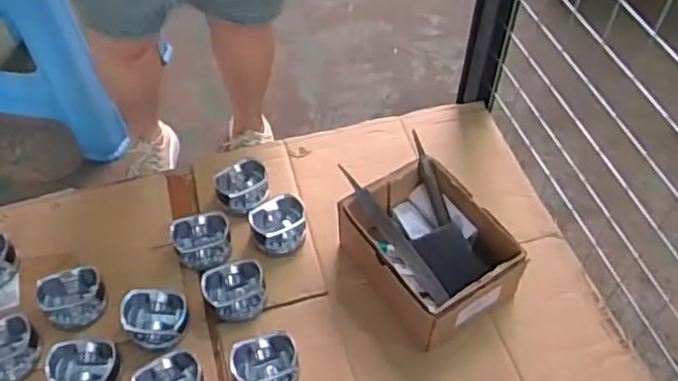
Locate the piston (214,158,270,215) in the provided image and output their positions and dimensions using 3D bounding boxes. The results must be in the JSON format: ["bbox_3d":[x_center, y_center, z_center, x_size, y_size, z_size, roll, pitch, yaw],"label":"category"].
[{"bbox_3d":[-0.139,-0.003,0.902,0.075,0.049,0.075,-10,52,-6],"label":"piston"}]

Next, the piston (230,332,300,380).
[{"bbox_3d":[-0.086,0.209,0.738,0.076,0.046,0.065,-6,52,-3],"label":"piston"}]

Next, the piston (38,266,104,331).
[{"bbox_3d":[-0.338,0.137,0.799,0.074,0.056,0.059,-21,54,-14],"label":"piston"}]

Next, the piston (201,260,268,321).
[{"bbox_3d":[-0.132,0.129,0.803,0.077,0.045,0.065,-20,54,-13],"label":"piston"}]

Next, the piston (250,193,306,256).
[{"bbox_3d":[-0.084,0.048,0.868,0.072,0.047,0.071,-1,52,1],"label":"piston"}]

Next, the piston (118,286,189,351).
[{"bbox_3d":[-0.226,0.159,0.774,0.076,0.055,0.058,-10,52,-6],"label":"piston"}]

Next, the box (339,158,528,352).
[{"bbox_3d":[0.113,0.078,0.805,0.151,0.098,0.198,-28,56,-19],"label":"box"}]

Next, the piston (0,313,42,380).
[{"bbox_3d":[-0.403,0.192,0.755,0.062,0.052,0.076,35,60,25],"label":"piston"}]

